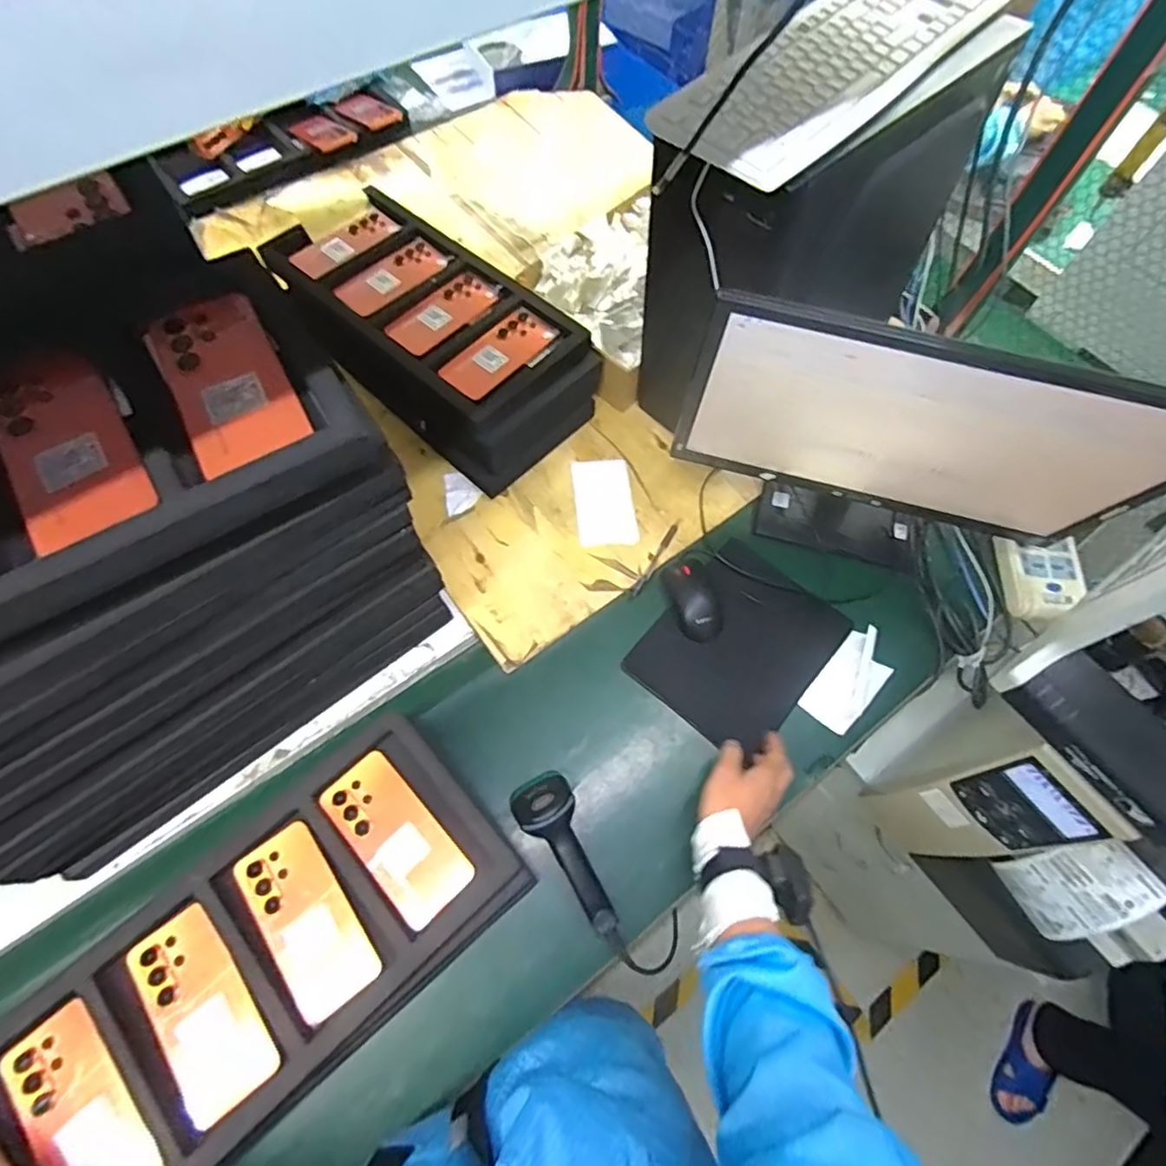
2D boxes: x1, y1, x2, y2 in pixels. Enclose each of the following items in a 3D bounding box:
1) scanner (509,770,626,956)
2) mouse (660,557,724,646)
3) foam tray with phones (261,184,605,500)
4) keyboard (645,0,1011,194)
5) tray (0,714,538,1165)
[{"bbox_3d":[-0.016,0.306,0.656,0.067,0.080,0.202,-22,69,-11],"label":"scanner"},{"bbox_3d":[0.154,0.016,0.820,0.066,0.035,0.120,-18,68,-9],"label":"mouse"},{"bbox_3d":[-0.234,-0.383,0.927,0.507,0.125,0.246,41,71,15],"label":"foam tray with phones"},{"bbox_3d":[0.255,-0.515,0.591,0.144,0.020,0.426,42,72,15],"label":"keyboard"},{"bbox_3d":[-0.302,0.361,0.586,0.471,0.042,0.225,-35,72,-15],"label":"tray"}]

